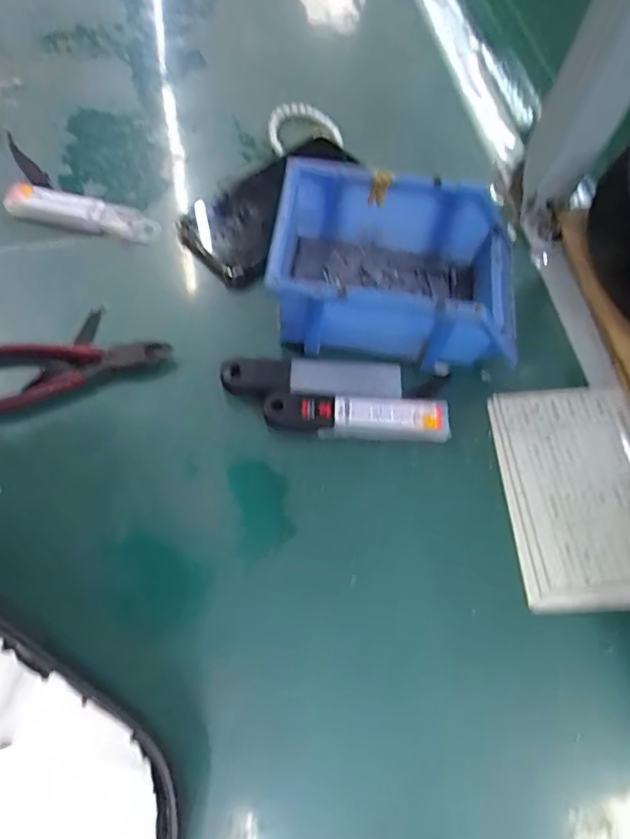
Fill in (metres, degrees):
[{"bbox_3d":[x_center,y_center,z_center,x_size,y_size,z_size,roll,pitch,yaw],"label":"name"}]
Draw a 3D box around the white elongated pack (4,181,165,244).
[{"bbox_3d":[-0.191,-0.170,0.456,0.125,0.018,0.027,15,65,4],"label":"white elongated pack"}]

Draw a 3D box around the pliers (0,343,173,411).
[{"bbox_3d":[-0.189,-0.040,0.396,0.159,0.012,0.047,-14,66,-9],"label":"pliers"}]

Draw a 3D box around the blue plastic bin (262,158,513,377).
[{"bbox_3d":[0.057,-0.108,0.403,0.174,0.073,0.119,10,65,2],"label":"blue plastic bin"}]

